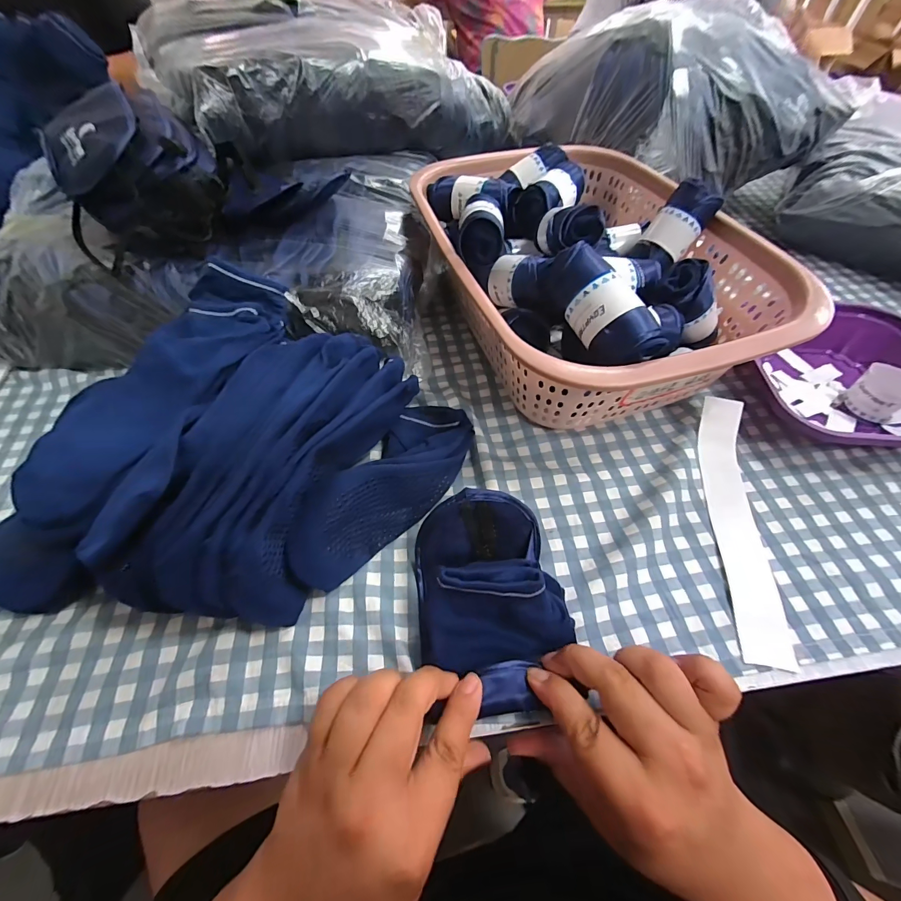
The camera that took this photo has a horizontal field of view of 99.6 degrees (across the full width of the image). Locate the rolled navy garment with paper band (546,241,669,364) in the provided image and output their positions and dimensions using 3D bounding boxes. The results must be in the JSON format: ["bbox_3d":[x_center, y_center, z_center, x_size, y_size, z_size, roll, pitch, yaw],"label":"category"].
[{"bbox_3d":[0.110,-0.100,0.274,0.043,0.041,0.102,-23,61,-15],"label":"rolled navy garment with paper band"}]

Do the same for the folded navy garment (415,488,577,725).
[{"bbox_3d":[0.025,0.090,0.243,0.091,0.053,0.127,-6,58,-5],"label":"folded navy garment"}]

